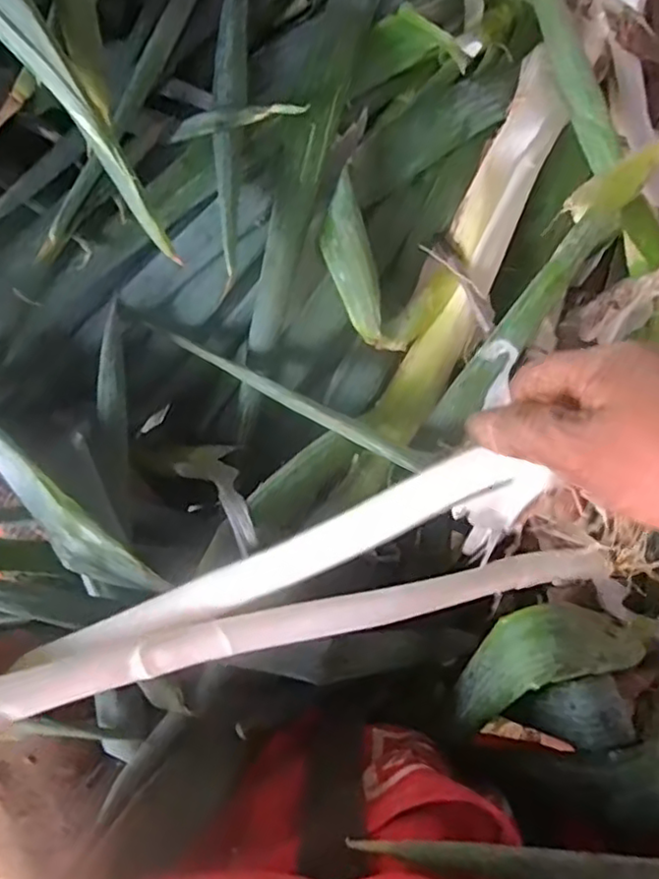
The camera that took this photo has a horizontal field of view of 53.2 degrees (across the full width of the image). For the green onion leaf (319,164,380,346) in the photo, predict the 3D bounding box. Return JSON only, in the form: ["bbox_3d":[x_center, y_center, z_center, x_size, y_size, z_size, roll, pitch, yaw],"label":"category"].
[{"bbox_3d":[0.014,-0.123,0.458,0.029,0.020,0.112,-13,93,-3],"label":"green onion leaf"}]

